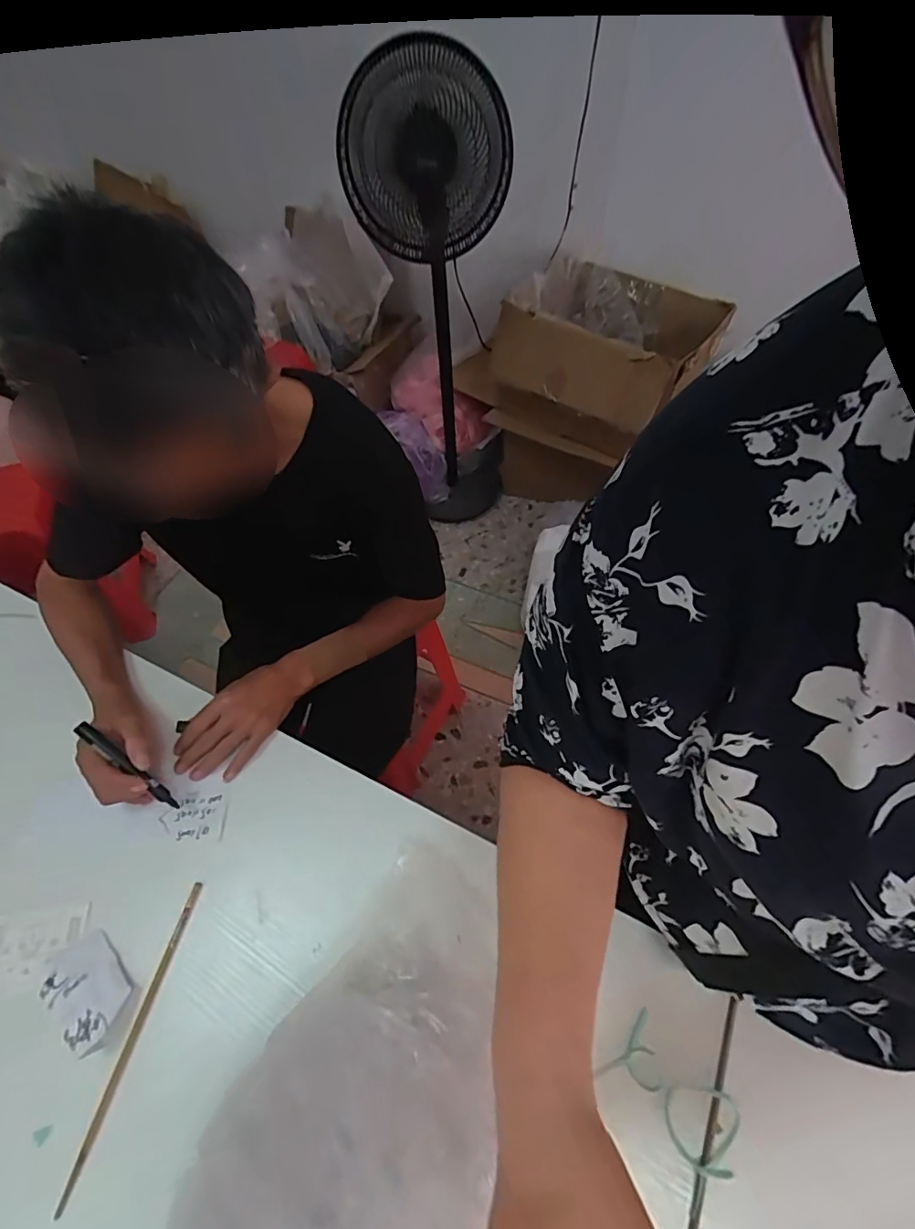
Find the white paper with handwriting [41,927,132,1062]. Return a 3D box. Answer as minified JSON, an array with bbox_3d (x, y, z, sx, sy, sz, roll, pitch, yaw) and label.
[{"bbox_3d":[-0.332,0.333,0.467,0.093,0.023,0.056,33,64,22],"label":"white paper with handwriting"}]

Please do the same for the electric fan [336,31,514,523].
[{"bbox_3d":[-0.047,-0.745,1.431,0.368,1.080,0.333,-8,57,-3],"label":"electric fan"}]

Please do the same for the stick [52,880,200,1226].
[{"bbox_3d":[-0.279,0.361,0.455,0.013,0.008,0.228,8,58,8],"label":"stick"}]

